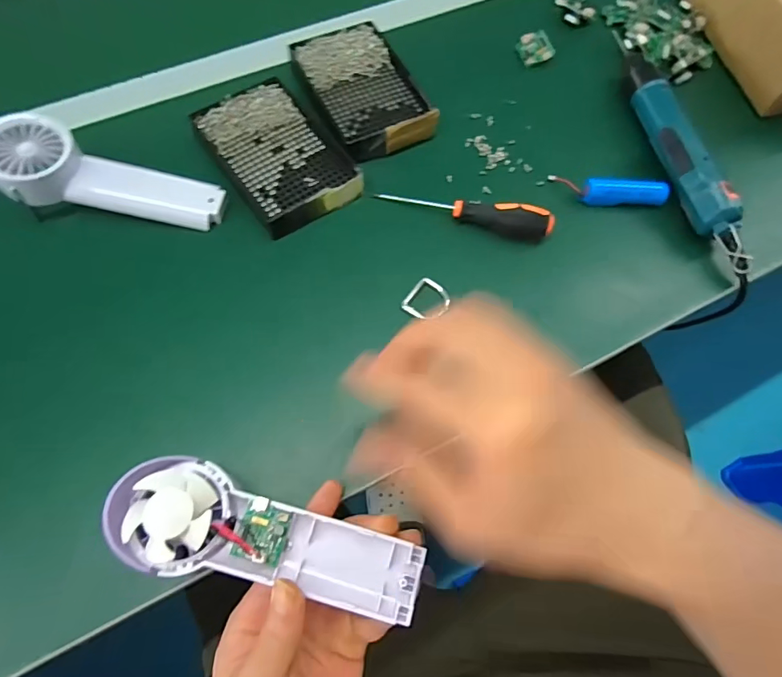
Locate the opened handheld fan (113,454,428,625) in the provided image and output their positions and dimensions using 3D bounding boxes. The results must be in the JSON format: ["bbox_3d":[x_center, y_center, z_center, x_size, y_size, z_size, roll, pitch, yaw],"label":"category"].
[{"bbox_3d":[-0.069,0.116,0.267,0.171,0.024,0.057,18,68,-3],"label":"opened handheld fan"}]

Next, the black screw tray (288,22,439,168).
[{"bbox_3d":[-0.026,-0.228,0.432,0.087,0.029,0.140,-25,71,-12],"label":"black screw tray"}]

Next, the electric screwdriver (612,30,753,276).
[{"bbox_3d":[0.245,-0.175,0.406,0.036,0.028,0.256,-7,68,-5],"label":"electric screwdriver"}]

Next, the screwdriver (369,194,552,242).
[{"bbox_3d":[0.061,-0.105,0.385,0.140,0.023,0.019,15,68,4],"label":"screwdriver"}]

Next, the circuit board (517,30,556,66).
[{"bbox_3d":[0.144,-0.289,0.467,0.030,0.008,0.032,-25,89,10],"label":"circuit board"}]

